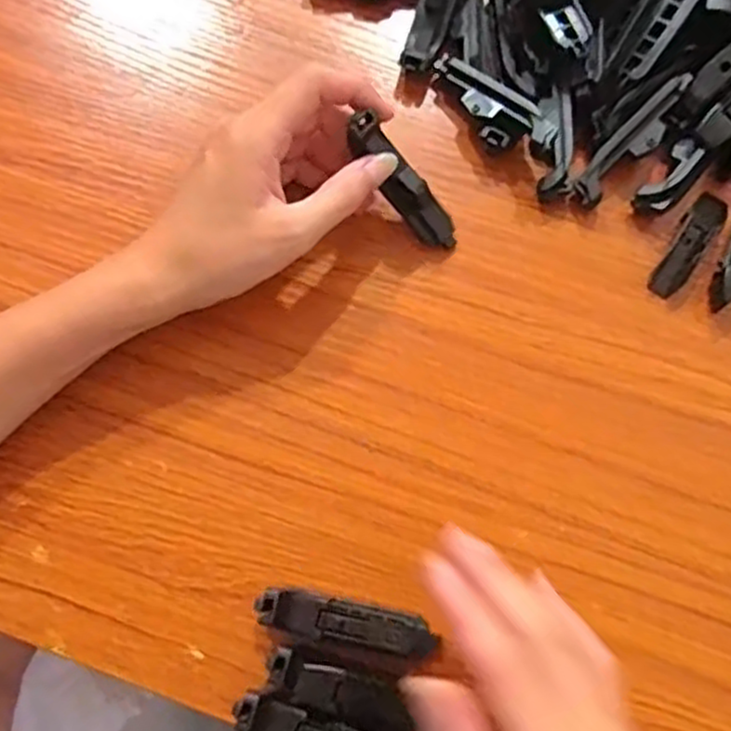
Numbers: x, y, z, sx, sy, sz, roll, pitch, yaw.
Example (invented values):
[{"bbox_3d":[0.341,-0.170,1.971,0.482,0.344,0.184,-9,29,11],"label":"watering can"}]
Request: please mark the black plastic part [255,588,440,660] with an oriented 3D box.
[{"bbox_3d":[-0.007,0.106,0.310,0.072,0.019,0.016,11,77,2],"label":"black plastic part"}]

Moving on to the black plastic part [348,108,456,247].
[{"bbox_3d":[0.018,-0.080,0.337,0.015,0.013,0.073,-49,123,-10],"label":"black plastic part"}]

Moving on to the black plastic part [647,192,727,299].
[{"bbox_3d":[0.152,-0.056,0.354,0.016,0.012,0.052,33,79,6],"label":"black plastic part"}]

